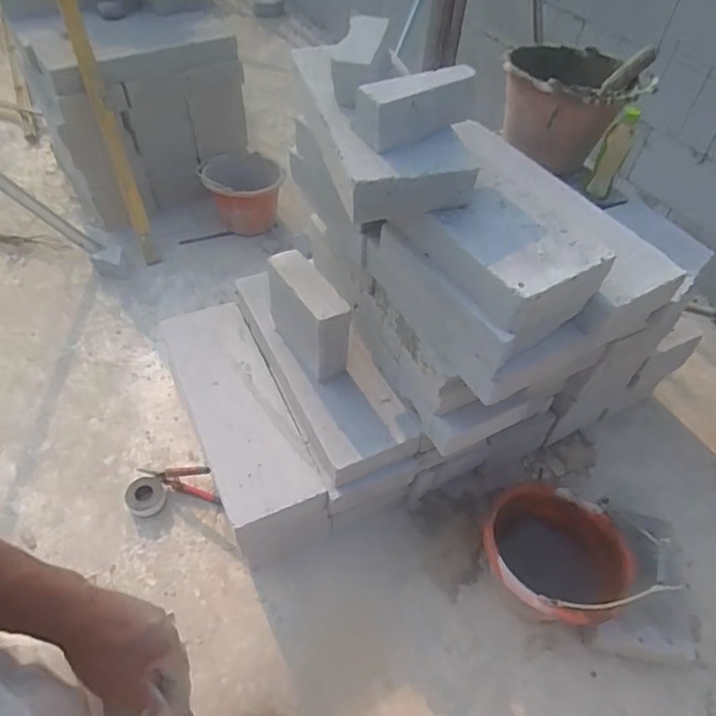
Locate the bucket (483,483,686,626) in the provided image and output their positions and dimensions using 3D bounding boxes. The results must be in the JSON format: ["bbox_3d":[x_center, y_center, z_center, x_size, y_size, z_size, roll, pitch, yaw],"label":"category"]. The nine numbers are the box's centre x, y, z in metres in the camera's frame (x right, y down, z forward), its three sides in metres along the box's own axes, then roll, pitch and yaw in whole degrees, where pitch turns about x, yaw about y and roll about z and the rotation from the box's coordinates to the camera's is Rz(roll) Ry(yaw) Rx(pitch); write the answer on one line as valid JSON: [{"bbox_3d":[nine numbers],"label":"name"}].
[{"bbox_3d":[0.412,0.431,1.185,0.291,0.207,0.280,2,51,-3],"label":"bucket"}]

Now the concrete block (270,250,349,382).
[{"bbox_3d":[-0.109,-0.093,1.201,0.096,0.201,0.233,-22,55,-21],"label":"concrete block"}]

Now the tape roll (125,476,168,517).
[{"bbox_3d":[-0.503,0.329,1.316,0.089,0.029,0.096,2,51,-3],"label":"tape roll"}]

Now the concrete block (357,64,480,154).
[{"bbox_3d":[0.095,-0.397,0.877,0.202,0.085,0.061,-22,55,-21],"label":"concrete block"}]

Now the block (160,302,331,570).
[{"bbox_3d":[-0.281,0.153,1.322,0.197,0.200,0.598,-19,54,-19],"label":"block"}]

